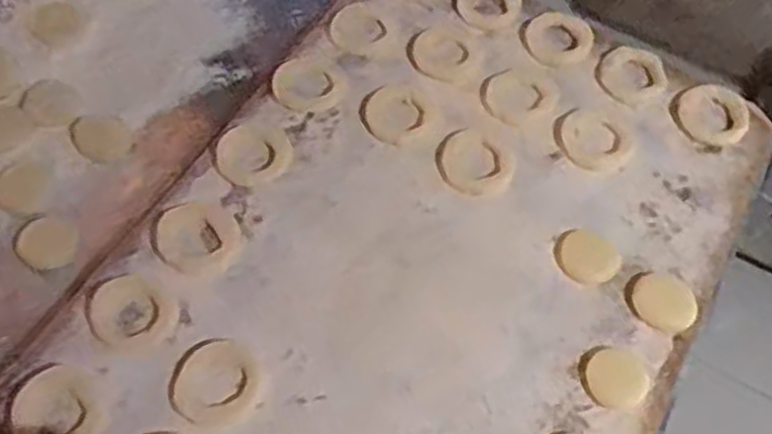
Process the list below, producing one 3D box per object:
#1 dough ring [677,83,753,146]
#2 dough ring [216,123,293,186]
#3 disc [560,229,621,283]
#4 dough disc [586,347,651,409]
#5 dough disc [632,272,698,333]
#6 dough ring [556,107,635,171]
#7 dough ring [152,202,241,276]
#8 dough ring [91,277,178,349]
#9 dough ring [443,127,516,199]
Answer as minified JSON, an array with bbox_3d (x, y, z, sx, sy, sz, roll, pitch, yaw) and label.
[{"bbox_3d":[0.305,-0.097,0.693,0.064,0.008,0.068,2,62,-3],"label":"dough ring"},{"bbox_3d":[-0.111,-0.054,0.628,0.060,0.010,0.059,2,62,-3],"label":"dough ring"},{"bbox_3d":[0.165,0.031,0.602,0.048,0.004,0.044,2,62,-3],"label":"disc"},{"bbox_3d":[0.173,0.120,0.558,0.044,0.006,0.045,2,62,-3],"label":"dough disc"},{"bbox_3d":[0.221,0.067,0.590,0.046,0.004,0.049,2,62,-3],"label":"dough disc"},{"bbox_3d":[0.188,-0.071,0.670,0.068,0.005,0.063,2,62,-3],"label":"dough ring"},{"bbox_3d":[-0.149,0.017,0.585,0.065,0.005,0.063,2,62,-3],"label":"dough ring"},{"bbox_3d":[-0.188,0.071,0.557,0.059,0.008,0.055,2,62,-3],"label":"dough ring"},{"bbox_3d":[0.079,-0.048,0.635,0.061,0.004,0.065,-30,68,-18],"label":"dough ring"}]

